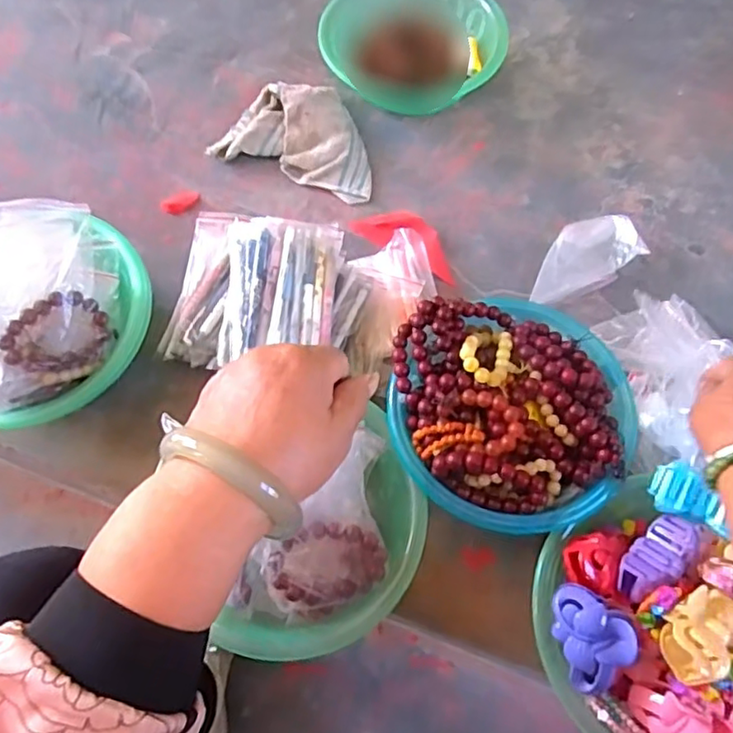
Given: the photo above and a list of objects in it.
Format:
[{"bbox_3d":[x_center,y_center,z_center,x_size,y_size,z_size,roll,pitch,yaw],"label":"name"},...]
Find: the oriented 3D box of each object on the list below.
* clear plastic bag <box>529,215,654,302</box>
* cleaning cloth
[{"bbox_3d":[0.241,-0.128,0.695,0.131,0.035,0.080,-20,67,-11],"label":"clear plastic bag"},{"bbox_3d":[-0.071,-0.293,0.760,0.199,0.040,0.144,20,66,8],"label":"cleaning cloth"}]

